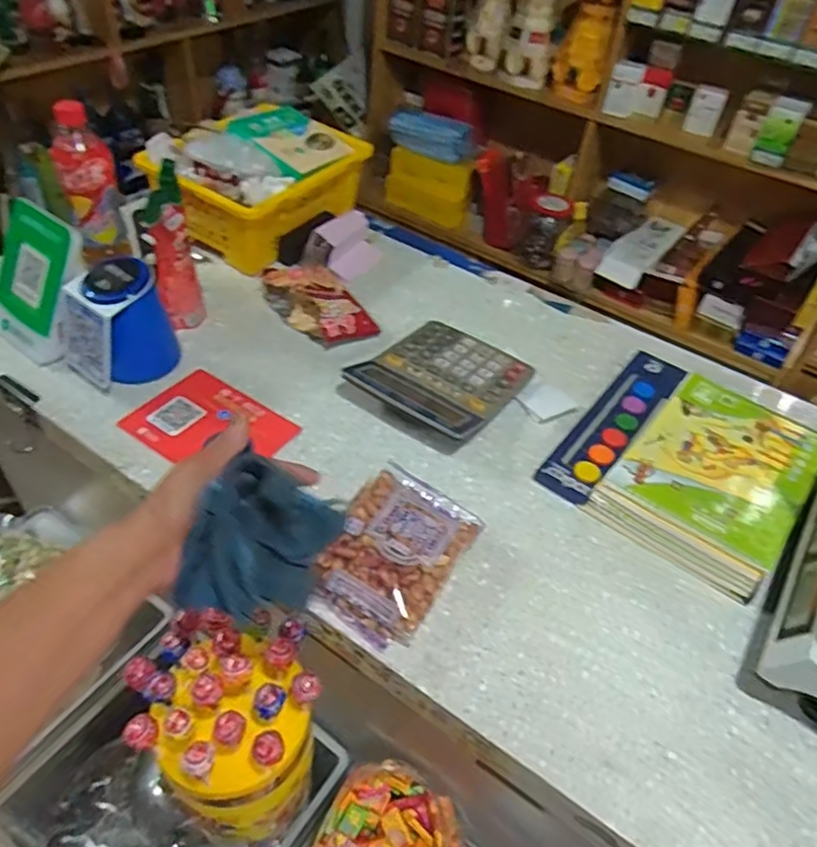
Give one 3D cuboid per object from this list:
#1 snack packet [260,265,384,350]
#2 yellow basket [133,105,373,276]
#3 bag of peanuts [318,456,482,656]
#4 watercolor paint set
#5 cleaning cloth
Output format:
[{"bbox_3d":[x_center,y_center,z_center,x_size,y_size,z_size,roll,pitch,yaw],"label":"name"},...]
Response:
[{"bbox_3d":[-0.113,-0.160,0.840,0.091,0.051,0.157,-31,56,-31],"label":"snack packet"},{"bbox_3d":[-0.223,-0.347,0.948,0.192,0.136,0.282,29,49,21],"label":"yellow basket"},{"bbox_3d":[-0.011,0.112,0.582,0.108,0.050,0.150,27,49,19],"label":"bag of peanuts"},{"bbox_3d":[0.242,-0.010,0.746,0.066,0.022,0.283,31,50,22],"label":"watercolor paint set"},{"bbox_3d":[-0.099,0.083,0.435,0.084,0.107,0.030,27,9,-2],"label":"cleaning cloth"}]

